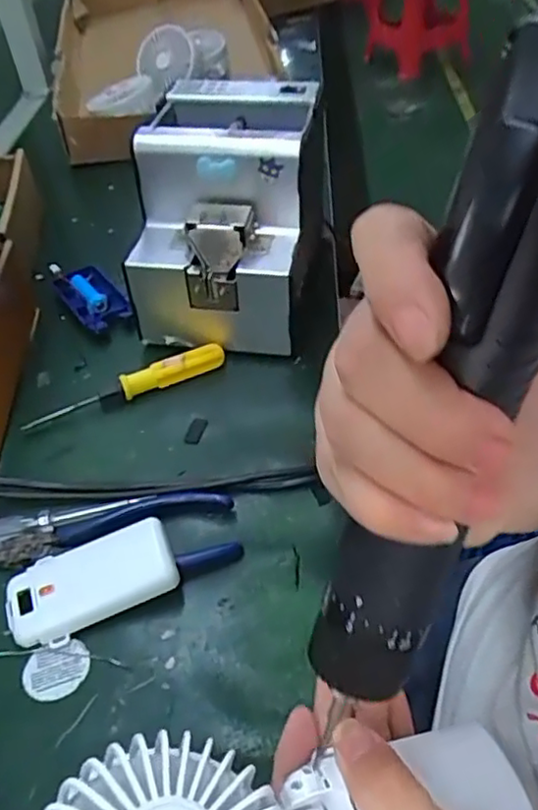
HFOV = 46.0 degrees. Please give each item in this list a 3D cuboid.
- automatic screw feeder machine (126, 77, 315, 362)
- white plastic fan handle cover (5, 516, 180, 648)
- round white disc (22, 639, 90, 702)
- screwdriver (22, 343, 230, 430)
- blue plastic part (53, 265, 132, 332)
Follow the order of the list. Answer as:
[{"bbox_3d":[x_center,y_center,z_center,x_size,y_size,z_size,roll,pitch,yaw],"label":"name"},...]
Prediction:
[{"bbox_3d":[-0.029,-0.151,0.512,0.133,0.148,0.172,3,46,8],"label":"automatic screw feeder machine"},{"bbox_3d":[-0.101,0.099,0.359,0.092,0.022,0.045,-19,47,-12],"label":"white plastic fan handle cover"},{"bbox_3d":[-0.113,0.141,0.336,0.034,0.004,0.030,-16,46,-9],"label":"round white disc"},{"bbox_3d":[-0.106,-0.013,0.476,0.154,0.022,0.015,-23,48,-16],"label":"screwdriver"},{"bbox_3d":[-0.154,-0.093,0.558,0.042,0.016,0.087,-30,50,-21],"label":"blue plastic part"}]

